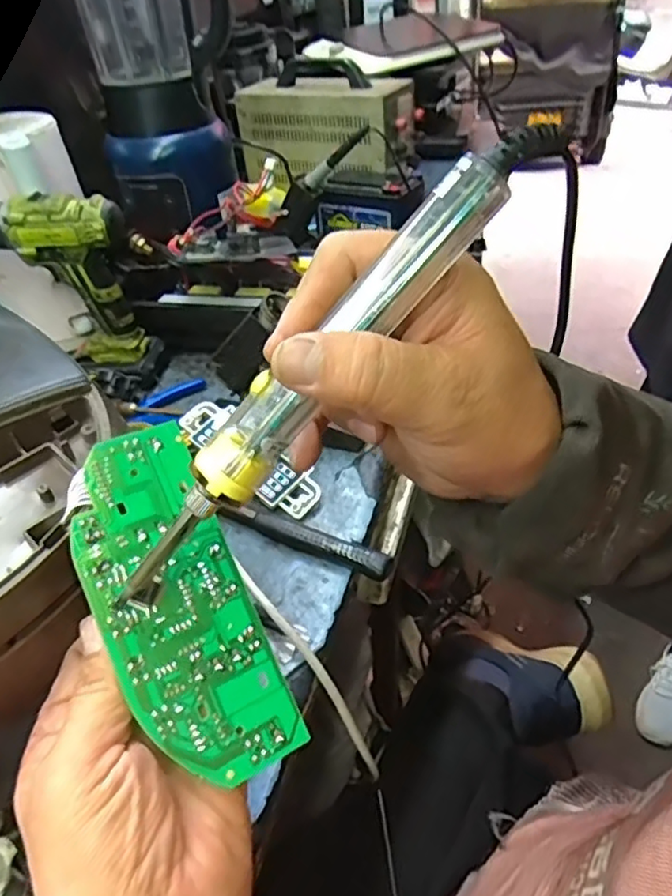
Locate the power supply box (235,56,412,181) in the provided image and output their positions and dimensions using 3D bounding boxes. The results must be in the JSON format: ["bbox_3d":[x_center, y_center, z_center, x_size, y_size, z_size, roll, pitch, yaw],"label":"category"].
[{"bbox_3d":[-0.009,-0.590,1.128,0.316,0.148,0.169,17,45,26],"label":"power supply box"}]

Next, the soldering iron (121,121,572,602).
[{"bbox_3d":[-0.006,-0.031,0.224,0.215,0.019,0.021,-48,43,9],"label":"soldering iron"}]

